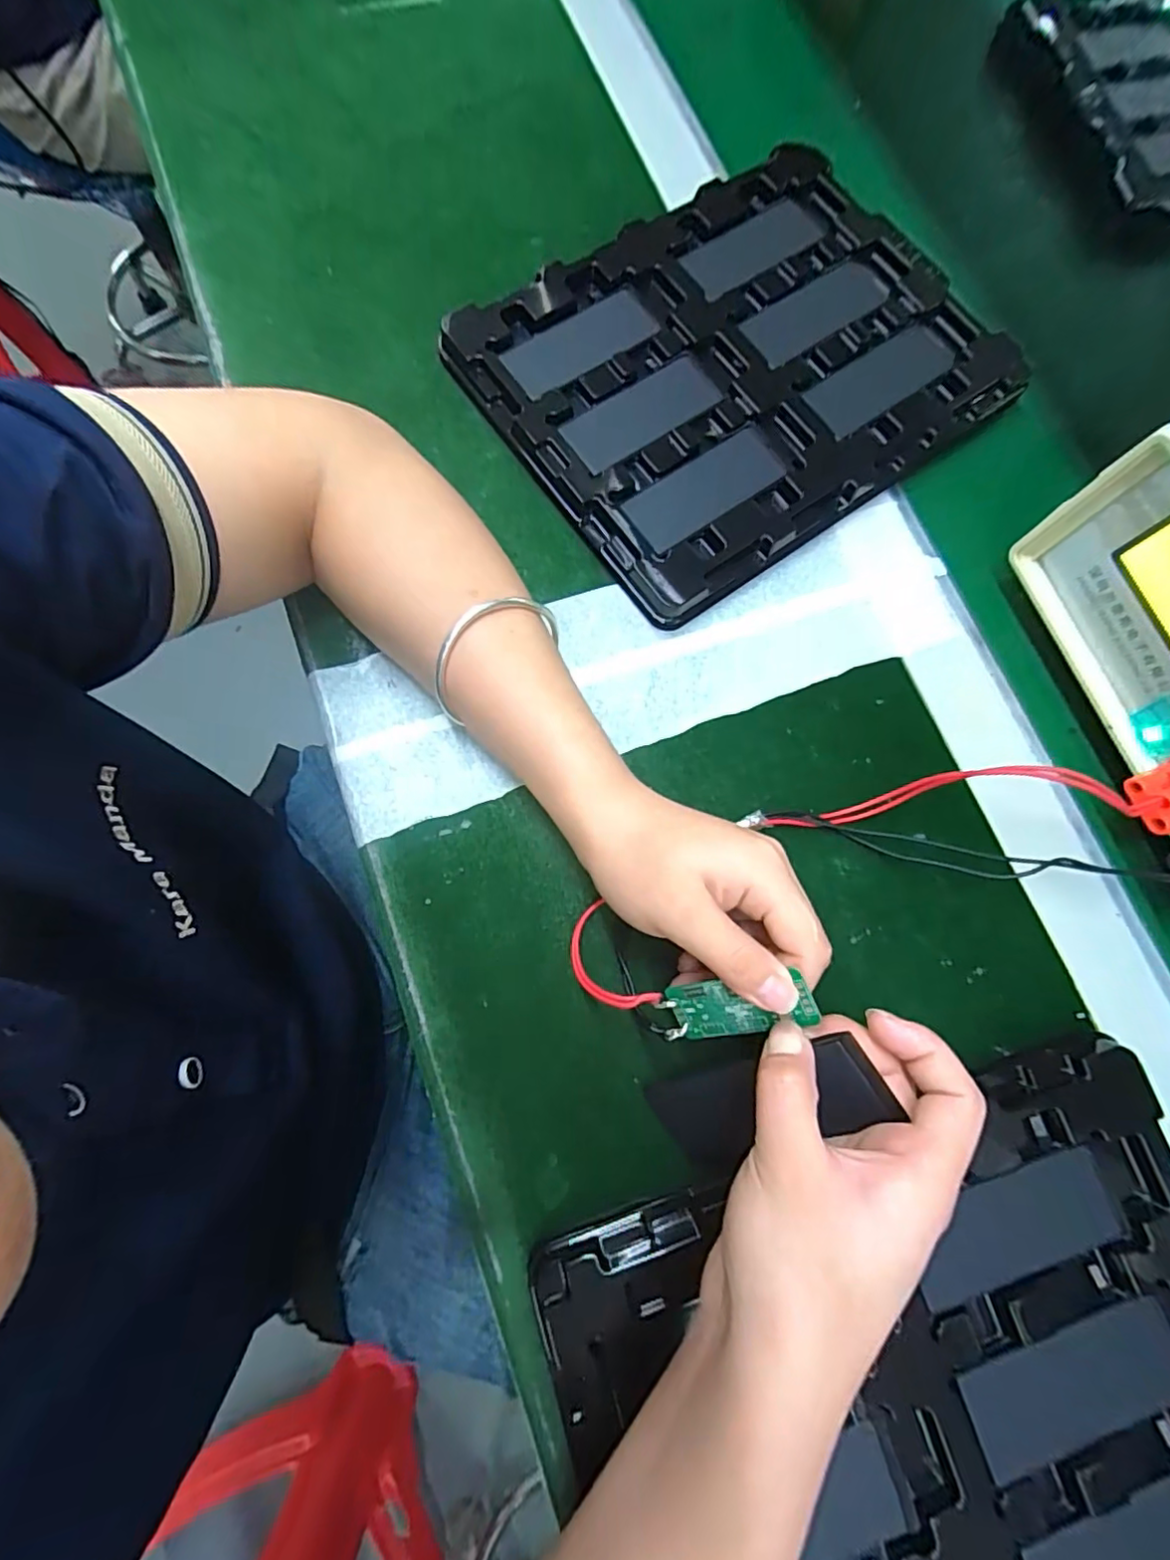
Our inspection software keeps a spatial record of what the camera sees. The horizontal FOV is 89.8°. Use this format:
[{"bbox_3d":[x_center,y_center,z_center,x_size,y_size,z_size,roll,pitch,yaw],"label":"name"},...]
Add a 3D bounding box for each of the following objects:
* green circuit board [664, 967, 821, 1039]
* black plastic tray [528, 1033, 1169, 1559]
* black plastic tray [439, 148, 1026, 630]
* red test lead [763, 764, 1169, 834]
[{"bbox_3d":[0.060,0.088,0.226,0.055,0.004,0.023,-20,96,28],"label":"green circuit board"},{"bbox_3d":[0.139,0.256,0.227,0.270,0.017,0.217,-16,78,-7],"label":"black plastic tray"},{"bbox_3d":[0.087,-0.242,0.349,0.273,0.035,0.220,-35,78,-11],"label":"black plastic tray"},{"bbox_3d":[0.191,0.012,0.270,0.199,0.060,0.031,-4,77,-4],"label":"red test lead"}]

